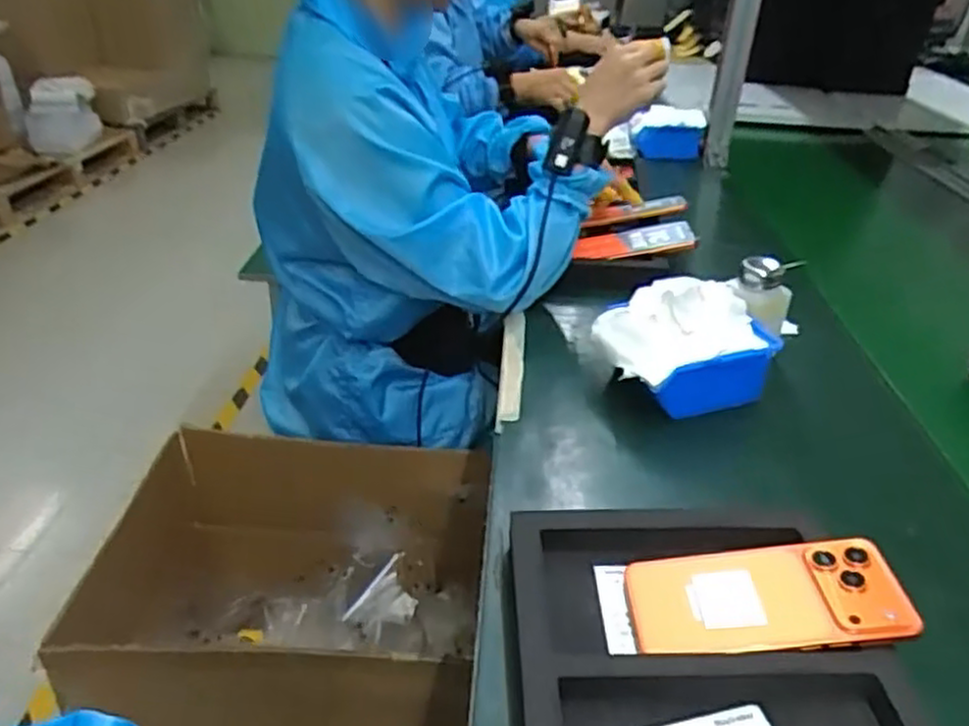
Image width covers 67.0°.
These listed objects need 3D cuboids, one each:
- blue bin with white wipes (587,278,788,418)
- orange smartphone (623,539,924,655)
[{"bbox_3d":[0.189,-0.015,0.703,0.145,0.107,0.113,-8,34,-18],"label":"blue bin with white wipes"},{"bbox_3d":[0.174,0.146,0.460,0.163,0.011,0.078,-7,31,6],"label":"orange smartphone"}]

